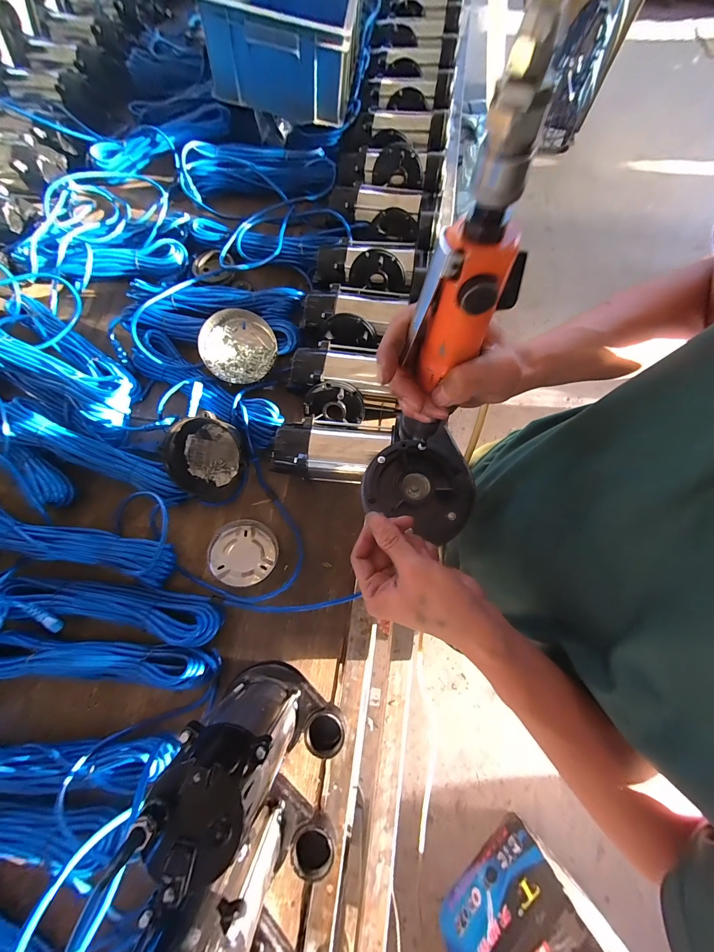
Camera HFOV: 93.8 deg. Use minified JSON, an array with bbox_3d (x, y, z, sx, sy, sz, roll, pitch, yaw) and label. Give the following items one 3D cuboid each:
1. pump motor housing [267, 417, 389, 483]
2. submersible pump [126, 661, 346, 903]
[{"bbox_3d":[-0.044,-0.037,0.580,0.182,0.089,0.090,8,74,3],"label":"pump motor housing"},{"bbox_3d":[-0.095,0.301,0.369,0.151,0.231,0.109,11,74,4],"label":"submersible pump"}]

